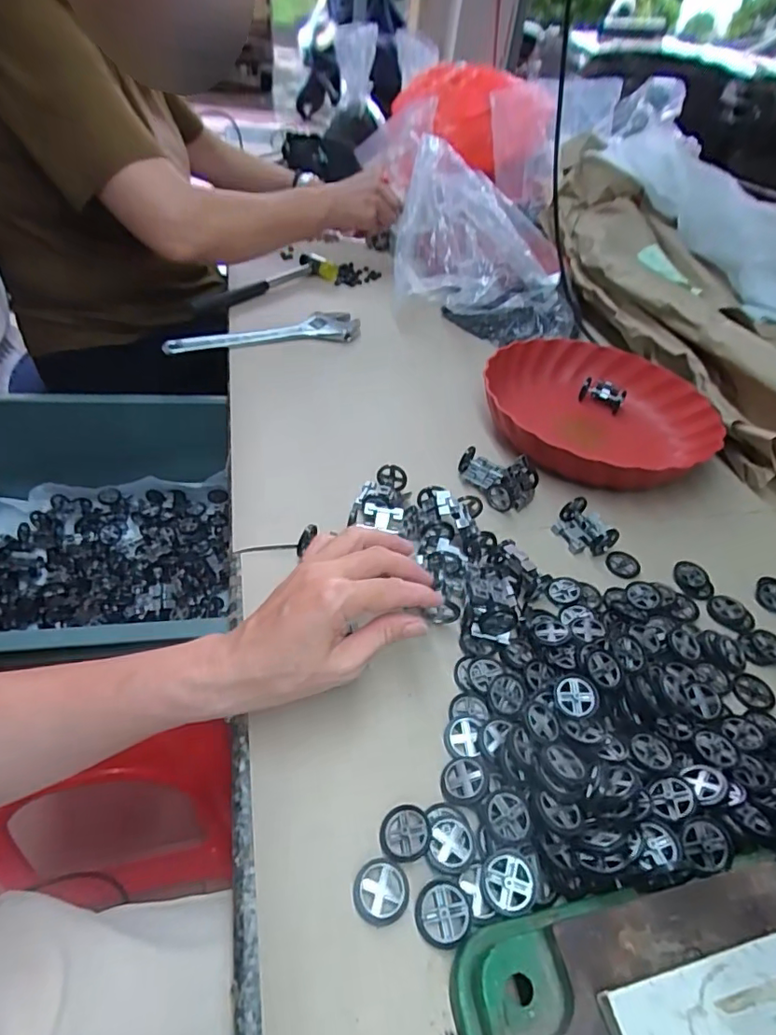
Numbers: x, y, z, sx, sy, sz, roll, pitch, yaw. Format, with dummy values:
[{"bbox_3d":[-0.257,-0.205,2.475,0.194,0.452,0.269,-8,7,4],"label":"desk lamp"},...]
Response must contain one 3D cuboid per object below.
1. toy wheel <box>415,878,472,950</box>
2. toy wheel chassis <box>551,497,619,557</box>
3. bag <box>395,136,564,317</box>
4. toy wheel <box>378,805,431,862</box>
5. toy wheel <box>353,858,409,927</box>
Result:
[{"bbox_3d":[0.027,0.196,0.267,0.026,0.004,0.027,4,45,-4],"label":"toy wheel"},{"bbox_3d":[0.173,0.009,0.473,0.038,0.024,0.047,-18,50,-24],"label":"toy wheel chassis"},{"bbox_3d":[0.125,-0.380,0.709,0.226,0.139,0.140,3,45,2],"label":"bag"},{"bbox_3d":[0.009,0.170,0.291,0.027,0.007,0.027,4,45,-4],"label":"toy wheel"},{"bbox_3d":[-0.003,0.189,0.273,0.027,0.005,0.027,4,45,-4],"label":"toy wheel"}]

